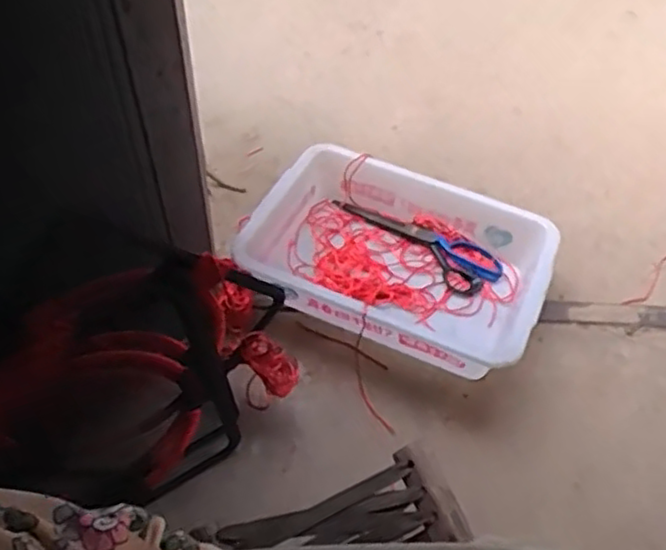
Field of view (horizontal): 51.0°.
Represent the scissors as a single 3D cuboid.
[{"bbox_3d":[0.138,-0.062,1.110,0.278,0.012,0.094,38,62,25],"label":"scissors"}]

